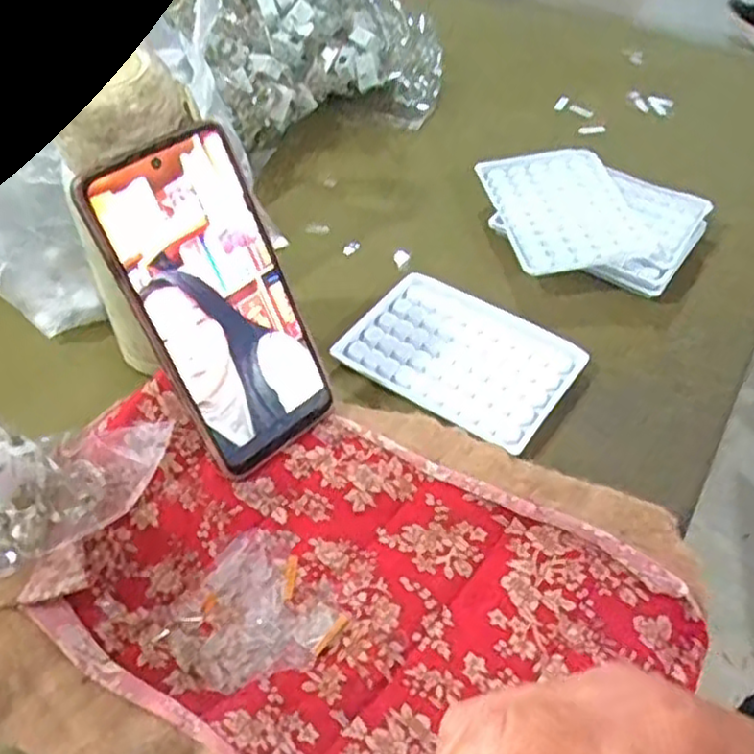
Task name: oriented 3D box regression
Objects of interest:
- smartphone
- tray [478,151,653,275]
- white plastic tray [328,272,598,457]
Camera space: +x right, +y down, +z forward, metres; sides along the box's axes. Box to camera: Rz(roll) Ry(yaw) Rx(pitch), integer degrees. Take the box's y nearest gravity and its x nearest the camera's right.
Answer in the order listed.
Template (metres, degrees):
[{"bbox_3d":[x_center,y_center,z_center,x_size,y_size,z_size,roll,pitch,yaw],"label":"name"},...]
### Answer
[{"bbox_3d":[-0.075,-0.034,0.368,0.084,0.168,0.007,-38,32,-28],"label":"smartphone"},{"bbox_3d":[0.134,-0.125,0.534,0.094,0.016,0.130,-6,48,-8],"label":"tray"},{"bbox_3d":[0.049,-0.014,0.447,0.130,0.012,0.090,29,53,22],"label":"white plastic tray"}]

